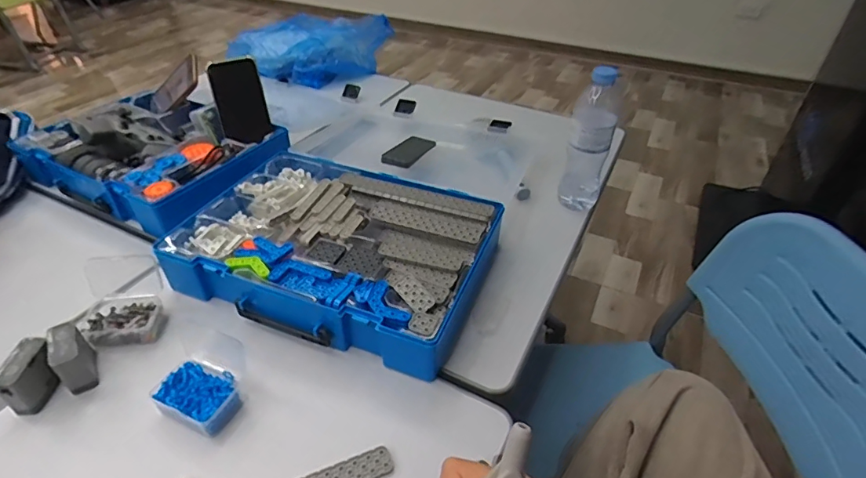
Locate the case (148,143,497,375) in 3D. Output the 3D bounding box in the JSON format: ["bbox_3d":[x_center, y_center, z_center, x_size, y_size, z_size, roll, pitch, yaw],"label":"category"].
[{"bbox_3d":[-0.118,0.012,0.624,0.371,0.075,0.275,15,41,17],"label":"case"}]

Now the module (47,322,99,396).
[{"bbox_3d":[-0.368,0.119,0.488,0.027,0.055,0.053,-23,45,-26],"label":"module"}]

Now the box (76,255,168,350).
[{"bbox_3d":[-0.352,0.072,0.536,0.083,0.068,0.074,-8,40,-10],"label":"box"}]

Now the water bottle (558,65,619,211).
[{"bbox_3d":[0.238,-0.148,0.723,0.066,0.217,0.074,14,41,15],"label":"water bottle"}]

